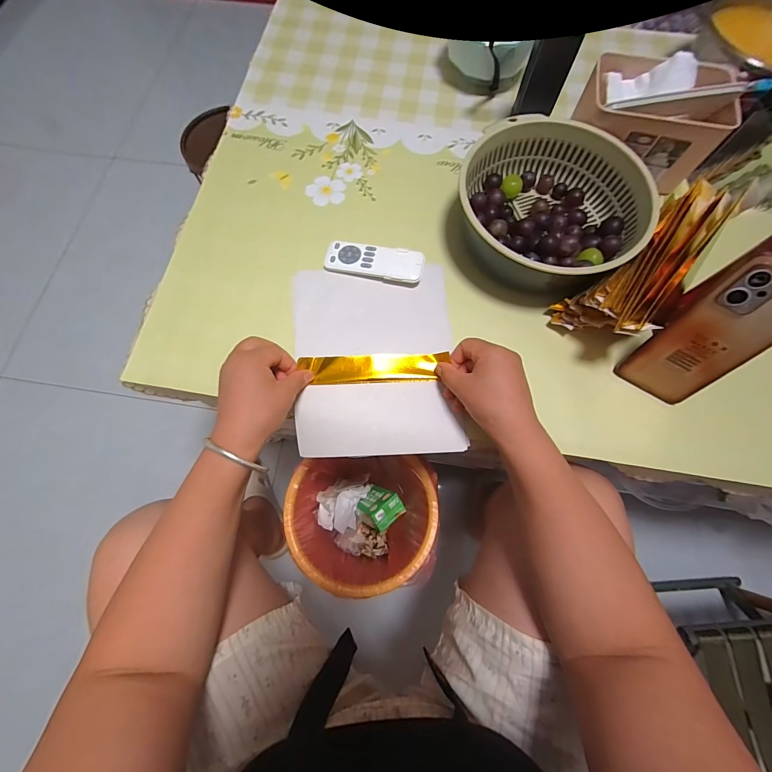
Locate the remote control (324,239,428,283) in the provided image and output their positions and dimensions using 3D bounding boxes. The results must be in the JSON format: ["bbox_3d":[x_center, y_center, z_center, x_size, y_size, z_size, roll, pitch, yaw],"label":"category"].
[{"bbox_3d":[-0.015,-0.160,0.453,0.126,0.014,0.046,10,72,3],"label":"remote control"}]

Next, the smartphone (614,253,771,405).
[{"bbox_3d":[0.315,-0.045,0.340,0.073,0.162,0.015,33,53,10],"label":"smartphone"}]

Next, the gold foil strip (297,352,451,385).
[{"bbox_3d":[-0.013,-0.021,0.409,0.166,0.010,0.033,-2,85,-1],"label":"gold foil strip"}]

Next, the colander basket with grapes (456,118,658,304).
[{"bbox_3d":[0.202,-0.221,0.439,0.210,0.078,0.212,0,72,0],"label":"colander basket with grapes"}]

